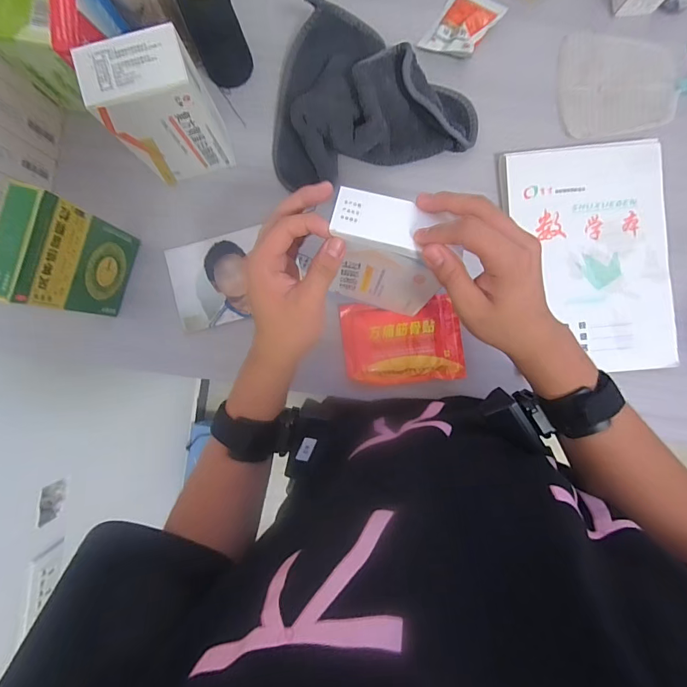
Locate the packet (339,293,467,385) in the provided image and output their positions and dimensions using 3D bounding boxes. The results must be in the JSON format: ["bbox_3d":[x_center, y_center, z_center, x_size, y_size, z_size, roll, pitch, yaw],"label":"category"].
[{"bbox_3d":[0.067,-0.002,0.448,0.132,0.008,0.094,-6,87,6],"label":"packet"}]

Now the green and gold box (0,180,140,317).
[{"bbox_3d":[-0.265,-0.080,0.380,0.038,0.138,0.095,12,90,0],"label":"green and gold box"}]

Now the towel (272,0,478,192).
[{"bbox_3d":[0.025,-0.282,0.430,0.235,0.039,0.181,-14,90,-1],"label":"towel"}]

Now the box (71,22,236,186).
[{"bbox_3d":[-0.174,-0.222,0.382,0.094,0.138,0.058,-19,90,-1],"label":"box"}]

